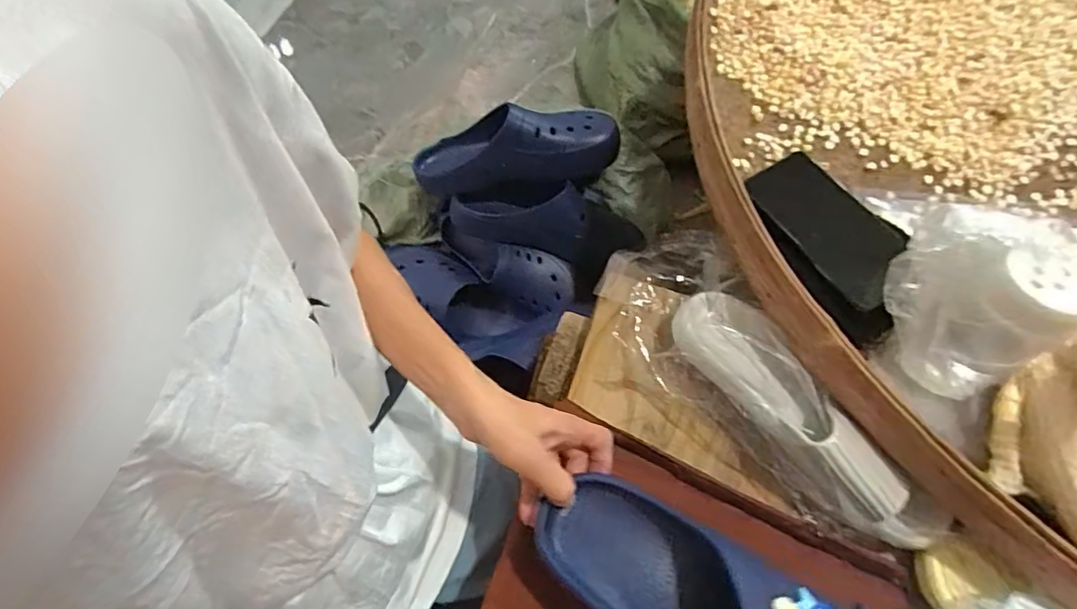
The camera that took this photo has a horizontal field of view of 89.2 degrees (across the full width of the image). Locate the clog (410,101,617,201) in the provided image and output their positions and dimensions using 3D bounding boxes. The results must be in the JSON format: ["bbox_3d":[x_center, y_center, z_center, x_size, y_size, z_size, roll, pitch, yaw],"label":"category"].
[{"bbox_3d":[-0.040,-0.233,0.802,0.307,0.092,0.090,-7,65,12],"label":"clog"}]

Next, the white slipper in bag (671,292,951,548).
[{"bbox_3d":[0.213,0.090,0.452,0.080,0.087,0.259,-32,71,-13],"label":"white slipper in bag"}]

